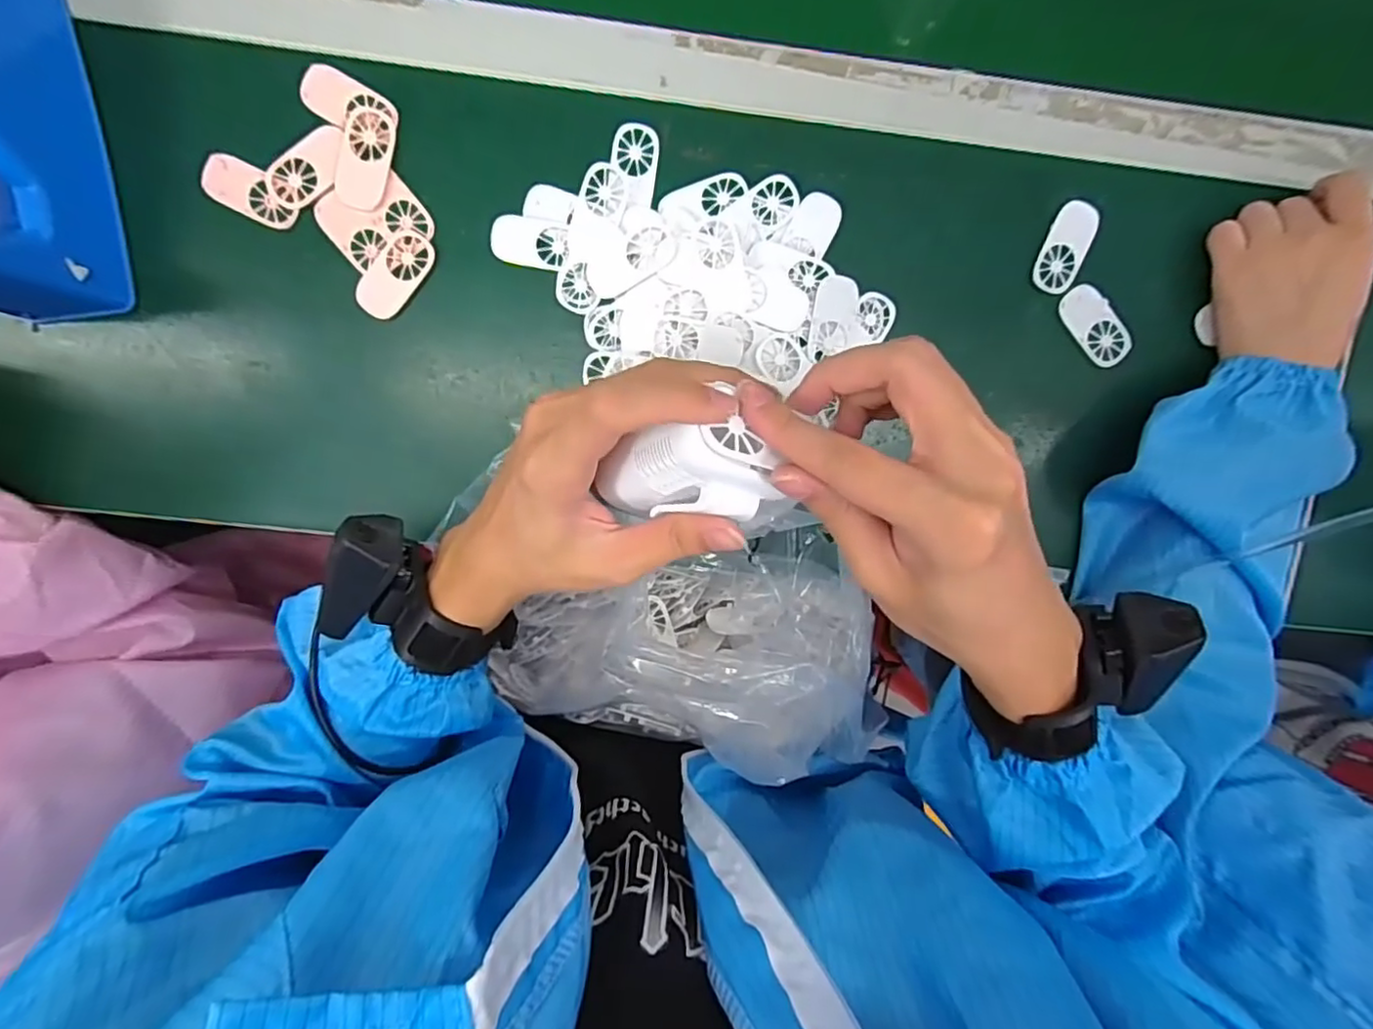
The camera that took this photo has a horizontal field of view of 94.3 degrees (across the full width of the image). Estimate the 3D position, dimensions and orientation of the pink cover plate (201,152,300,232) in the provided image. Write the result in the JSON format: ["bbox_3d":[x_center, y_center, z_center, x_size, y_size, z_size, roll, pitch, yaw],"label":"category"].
[{"bbox_3d":[-0.269,-0.199,0.392,0.059,0.004,0.029,26,97,-6],"label":"pink cover plate"}]

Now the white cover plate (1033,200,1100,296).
[{"bbox_3d":[0.249,-0.175,0.418,0.028,0.007,0.058,13,98,-5],"label":"white cover plate"}]

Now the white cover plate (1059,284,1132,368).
[{"bbox_3d":[0.277,-0.127,0.430,0.027,0.005,0.059,-40,99,4],"label":"white cover plate"}]

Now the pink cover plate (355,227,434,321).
[{"bbox_3d":[-0.184,-0.151,0.401,0.030,0.004,0.057,37,95,-8],"label":"pink cover plate"}]

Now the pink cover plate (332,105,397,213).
[{"bbox_3d":[-0.196,-0.216,0.389,0.029,0.005,0.058,14,98,-5],"label":"pink cover plate"}]

